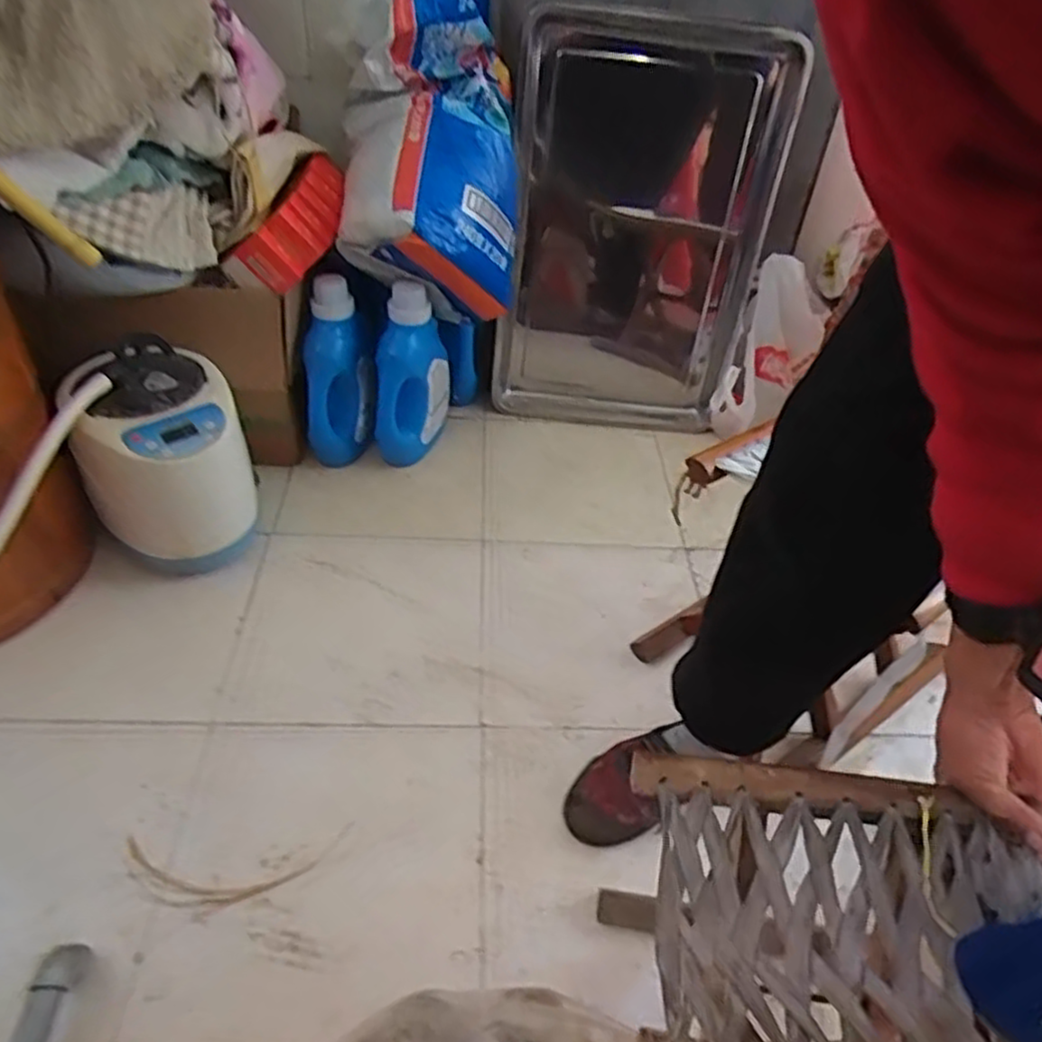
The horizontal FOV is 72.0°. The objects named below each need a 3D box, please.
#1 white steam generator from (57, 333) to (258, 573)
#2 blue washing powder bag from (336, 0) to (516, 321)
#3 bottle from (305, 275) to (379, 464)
[{"bbox_3d":[-0.442,-0.067,0.913,0.189,0.271,0.164,-20,50,-25],"label":"white steam generator"},{"bbox_3d":[-0.120,-0.530,0.954,0.233,0.471,0.151,-1,10,-6],"label":"blue washing powder bag"},{"bbox_3d":[-0.270,-0.214,1.068,0.107,0.281,0.071,-4,45,-11],"label":"bottle"}]

